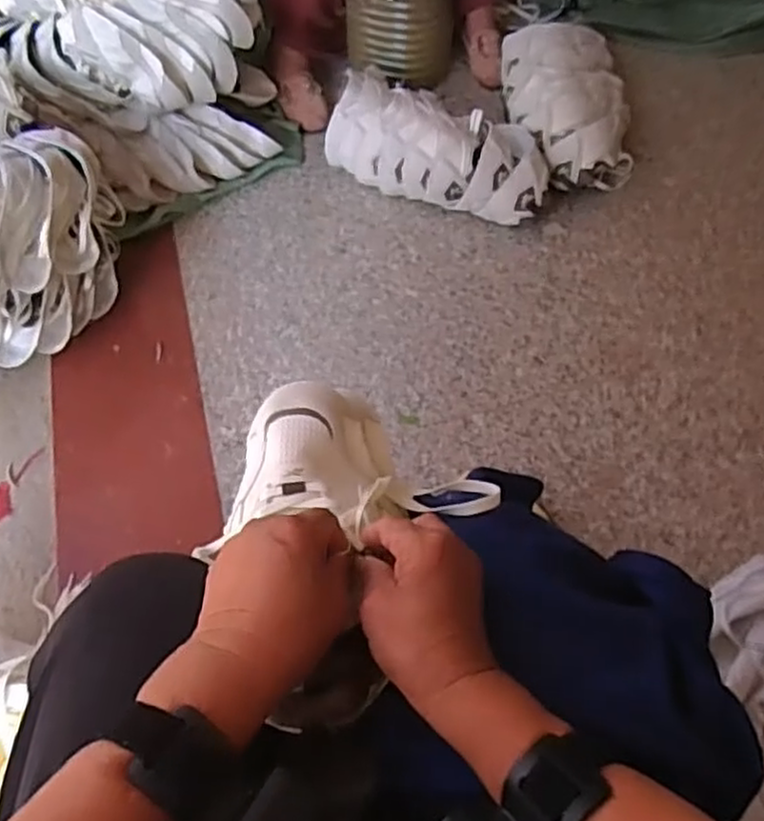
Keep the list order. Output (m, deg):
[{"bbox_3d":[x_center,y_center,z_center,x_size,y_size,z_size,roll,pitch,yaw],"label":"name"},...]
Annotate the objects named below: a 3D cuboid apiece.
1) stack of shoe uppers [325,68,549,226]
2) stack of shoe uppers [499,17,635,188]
[{"bbox_3d":[0.098,-0.448,1.226,0.376,0.131,0.184,16,58,11],"label":"stack of shoe uppers"},{"bbox_3d":[0.325,-0.539,1.282,0.208,0.114,0.350,-2,57,0],"label":"stack of shoe uppers"}]

